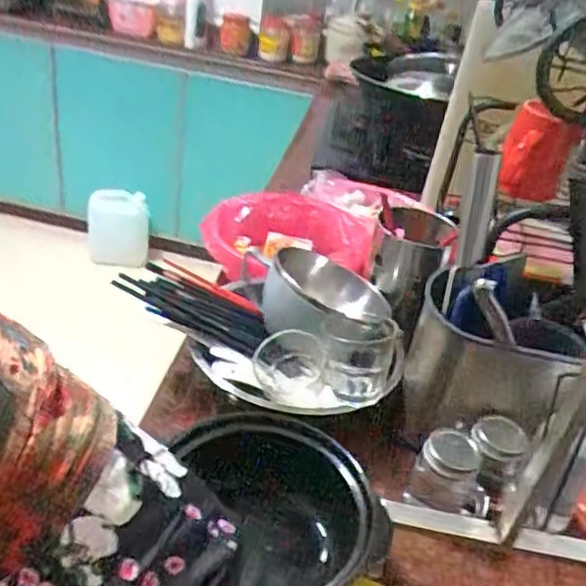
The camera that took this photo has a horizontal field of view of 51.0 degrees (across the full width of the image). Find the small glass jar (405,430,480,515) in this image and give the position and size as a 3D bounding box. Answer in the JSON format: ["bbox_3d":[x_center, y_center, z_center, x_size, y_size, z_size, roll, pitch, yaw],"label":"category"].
[{"bbox_3d":[0.140,0.166,0.568,0.052,0.073,0.042,19,33,13],"label":"small glass jar"}]

